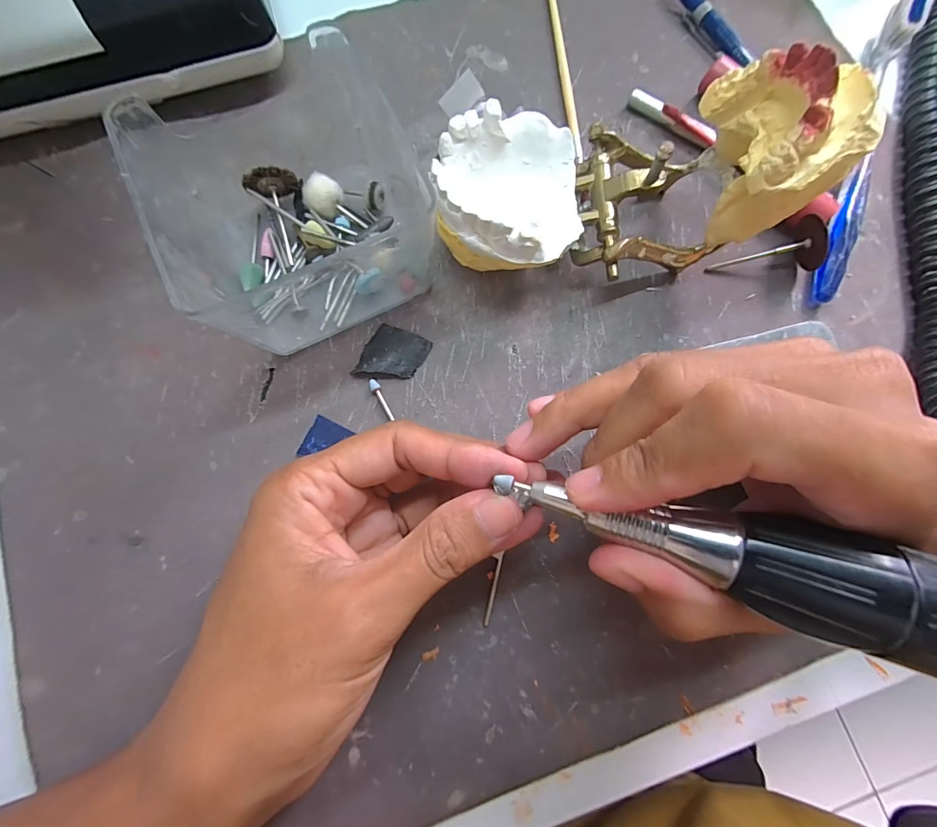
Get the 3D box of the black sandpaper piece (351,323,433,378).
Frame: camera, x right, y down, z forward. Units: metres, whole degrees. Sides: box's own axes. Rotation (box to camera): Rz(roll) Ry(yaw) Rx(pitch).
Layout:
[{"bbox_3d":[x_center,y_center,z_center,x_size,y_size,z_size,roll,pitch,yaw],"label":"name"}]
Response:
[{"bbox_3d":[-0.036,-0.027,0.189,0.029,0.006,0.027,22,80,4],"label":"black sandpaper piece"}]

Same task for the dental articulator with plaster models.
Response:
[{"bbox_3d":[0.059,-0.099,0.166,0.143,0.077,0.065,-7,79,-1],"label":"dental articulator with plaster models"}]

